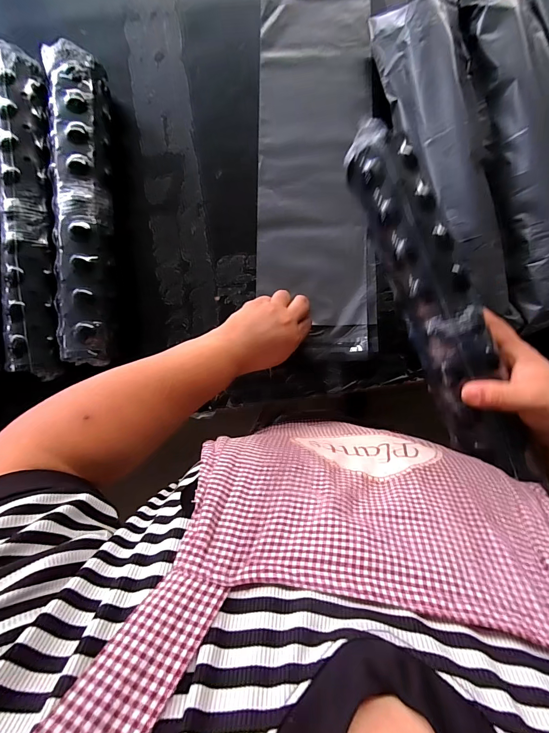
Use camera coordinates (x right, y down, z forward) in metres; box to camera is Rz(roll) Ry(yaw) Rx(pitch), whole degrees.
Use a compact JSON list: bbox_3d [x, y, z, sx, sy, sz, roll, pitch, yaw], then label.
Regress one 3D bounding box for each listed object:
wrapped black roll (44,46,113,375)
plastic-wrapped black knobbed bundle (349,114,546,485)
[{"bbox_3d":[-0.246,-0.210,0.464,0.073,0.065,0.418,-5,88,0],"label":"wrapped black roll"},{"bbox_3d":[0.162,-0.062,0.346,0.063,0.041,0.384,-22,90,1],"label":"plastic-wrapped black knobbed bundle"}]

